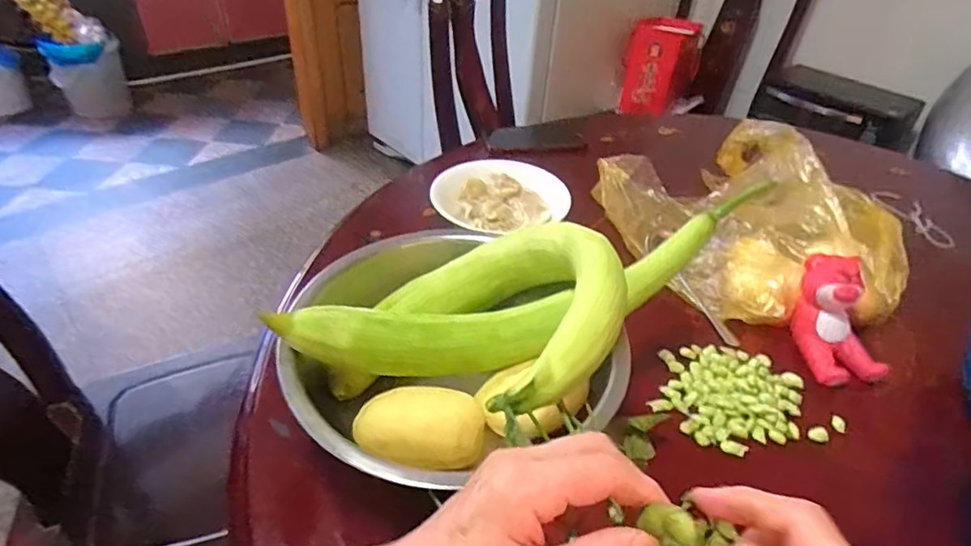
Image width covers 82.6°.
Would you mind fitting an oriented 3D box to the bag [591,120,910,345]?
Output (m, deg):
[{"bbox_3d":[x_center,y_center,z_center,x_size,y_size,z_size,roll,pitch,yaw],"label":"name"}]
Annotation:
[{"bbox_3d":[0.329,-0.086,0.678,0.282,0.114,0.347,-14,43,-21],"label":"bag"}]

